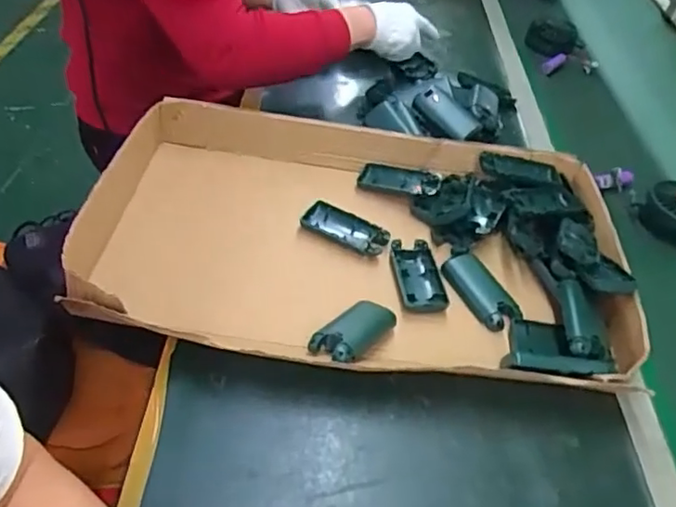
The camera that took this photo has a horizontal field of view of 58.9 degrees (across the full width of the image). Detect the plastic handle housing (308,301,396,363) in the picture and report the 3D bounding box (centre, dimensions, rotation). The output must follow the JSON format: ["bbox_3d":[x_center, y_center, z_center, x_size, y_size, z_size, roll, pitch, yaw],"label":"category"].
[{"bbox_3d":[0.016,0.069,0.531,0.042,0.016,0.092,29,32,23],"label":"plastic handle housing"}]

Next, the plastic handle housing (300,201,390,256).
[{"bbox_3d":[0.009,-0.026,0.649,0.091,0.018,0.043,24,45,11],"label":"plastic handle housing"}]

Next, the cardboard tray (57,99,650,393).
[{"bbox_3d":[0.023,-0.020,0.614,0.538,0.064,0.328,9,44,-5],"label":"cardboard tray"}]

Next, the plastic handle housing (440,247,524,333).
[{"bbox_3d":[0.142,0.034,0.601,0.038,0.013,0.098,-14,50,-26],"label":"plastic handle housing"}]

